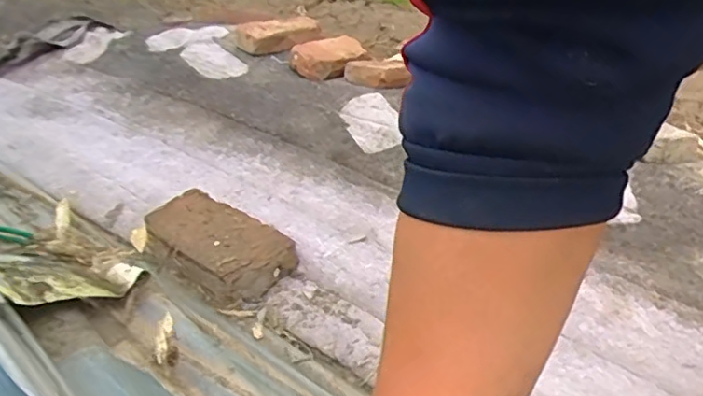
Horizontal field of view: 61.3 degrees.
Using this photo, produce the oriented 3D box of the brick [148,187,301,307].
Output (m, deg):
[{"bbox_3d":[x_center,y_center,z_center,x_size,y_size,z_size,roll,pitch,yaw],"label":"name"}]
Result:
[{"bbox_3d":[-0.204,0.068,0.901,0.247,0.049,0.134,26,49,35],"label":"brick"}]

